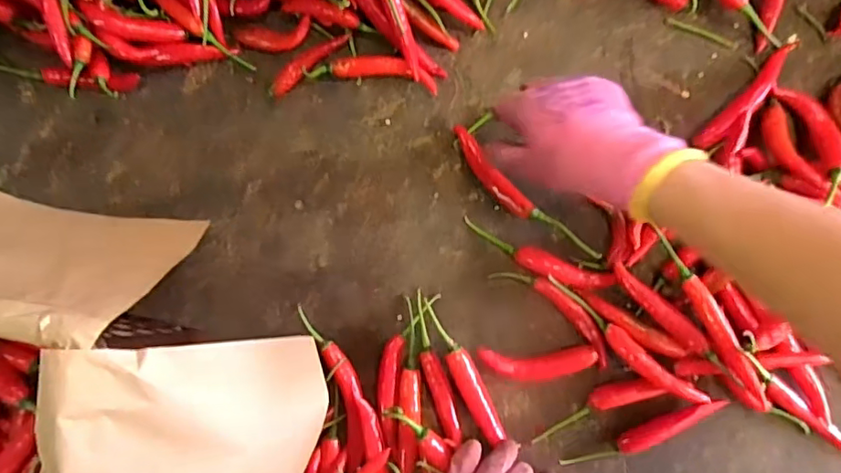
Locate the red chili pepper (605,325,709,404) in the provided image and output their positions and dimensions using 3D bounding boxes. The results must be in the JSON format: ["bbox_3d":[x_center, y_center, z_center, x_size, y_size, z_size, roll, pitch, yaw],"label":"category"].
[{"bbox_3d":[0.206,0.117,0.493,0.105,0.022,0.020,39,92,7],"label":"red chili pepper"}]

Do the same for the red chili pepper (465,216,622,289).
[{"bbox_3d":[0.105,0.021,0.516,0.140,0.021,0.026,21,90,8],"label":"red chili pepper"}]

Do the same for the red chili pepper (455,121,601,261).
[{"bbox_3d":[0.091,-0.037,0.523,0.176,0.015,0.028,43,93,10],"label":"red chili pepper"}]

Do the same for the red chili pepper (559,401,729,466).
[{"bbox_3d":[0.200,0.180,0.502,0.150,0.024,0.016,-27,84,5],"label":"red chili pepper"}]

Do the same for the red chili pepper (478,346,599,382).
[{"bbox_3d":[0.107,0.117,0.514,0.103,0.016,0.029,-2,87,7],"label":"red chili pepper"}]

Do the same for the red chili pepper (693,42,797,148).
[{"bbox_3d":[0.284,-0.123,0.482,0.015,0.025,0.118,43,93,7],"label":"red chili pepper"}]

